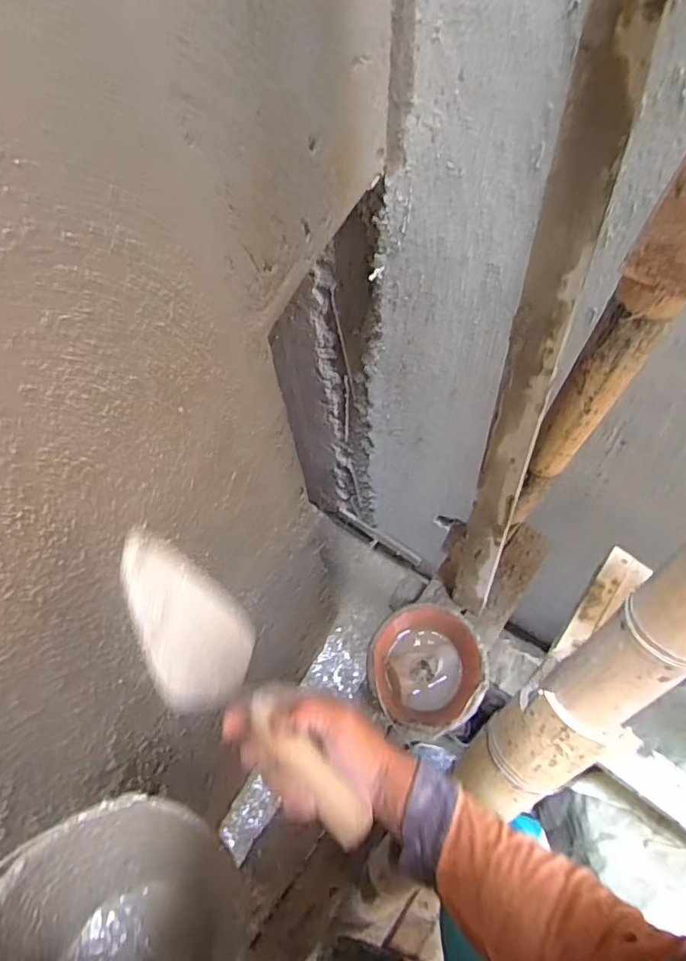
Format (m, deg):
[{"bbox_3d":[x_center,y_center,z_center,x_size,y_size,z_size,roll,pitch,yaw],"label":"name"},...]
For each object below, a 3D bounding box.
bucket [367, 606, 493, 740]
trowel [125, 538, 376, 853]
[{"bbox_3d":[0.172,0.407,1.128,0.226,0.175,0.241,-1,63,2],"label":"bucket"},{"bbox_3d":[-0.099,0.180,0.464,0.088,0.065,0.313,-41,68,-17],"label":"trowel"}]

